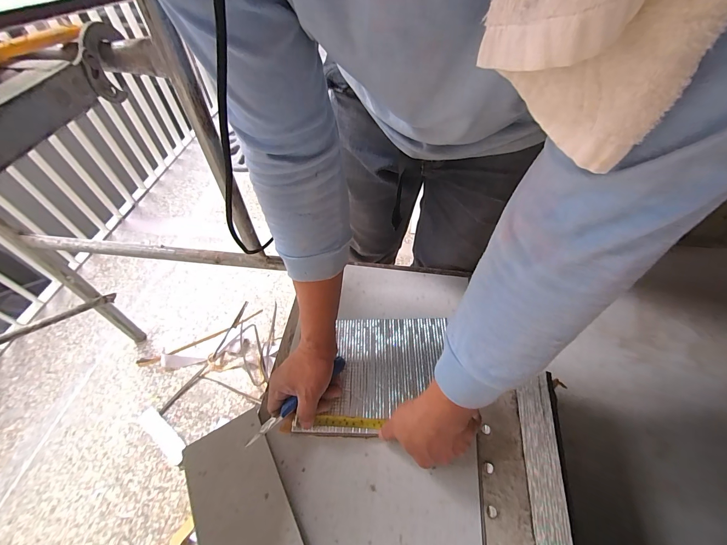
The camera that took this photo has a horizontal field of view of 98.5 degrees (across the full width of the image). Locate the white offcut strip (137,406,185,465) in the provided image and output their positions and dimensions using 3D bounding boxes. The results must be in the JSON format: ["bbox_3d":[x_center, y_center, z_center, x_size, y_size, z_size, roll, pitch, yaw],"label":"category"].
[{"bbox_3d":[-0.598,0.481,0.932,0.194,0.014,0.058,33,61,23],"label":"white offcut strip"}]

